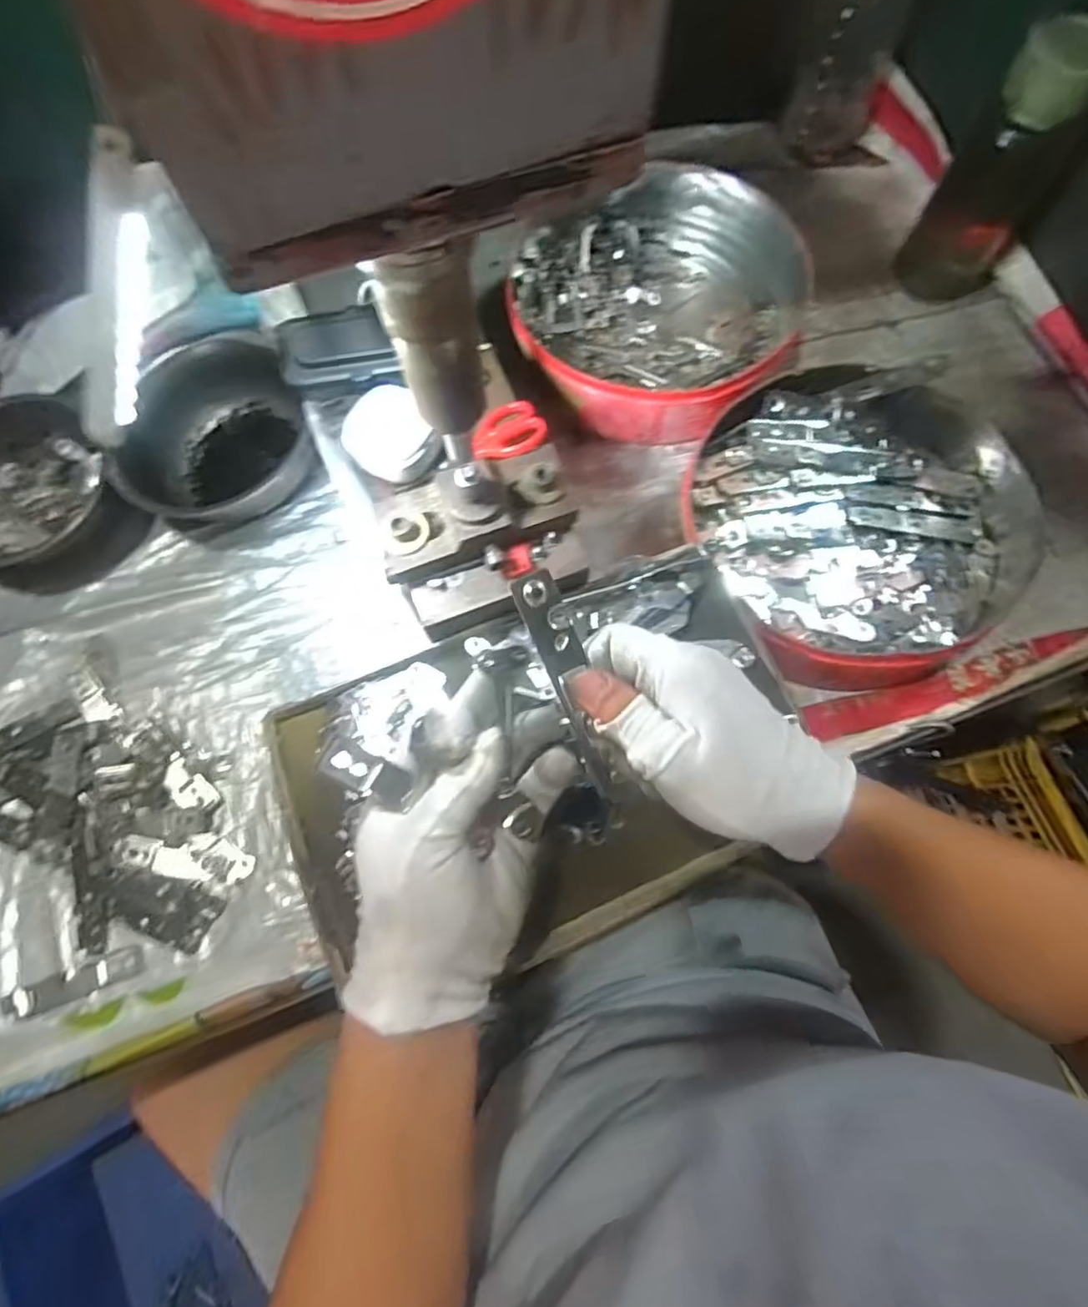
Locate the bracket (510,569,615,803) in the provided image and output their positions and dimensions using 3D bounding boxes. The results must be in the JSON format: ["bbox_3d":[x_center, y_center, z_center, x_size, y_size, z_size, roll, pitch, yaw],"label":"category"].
[{"bbox_3d":[0.012,0.016,0.286,0.020,0.005,0.109,-19,96,-5],"label":"bracket"}]

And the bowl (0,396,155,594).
[{"bbox_3d":[-0.409,-0.130,0.496,0.141,0.050,0.156,-44,78,-11],"label":"bowl"}]

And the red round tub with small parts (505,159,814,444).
[{"bbox_3d":[0.096,-0.312,0.541,0.245,0.052,0.245,0,74,0],"label":"red round tub with small parts"}]

